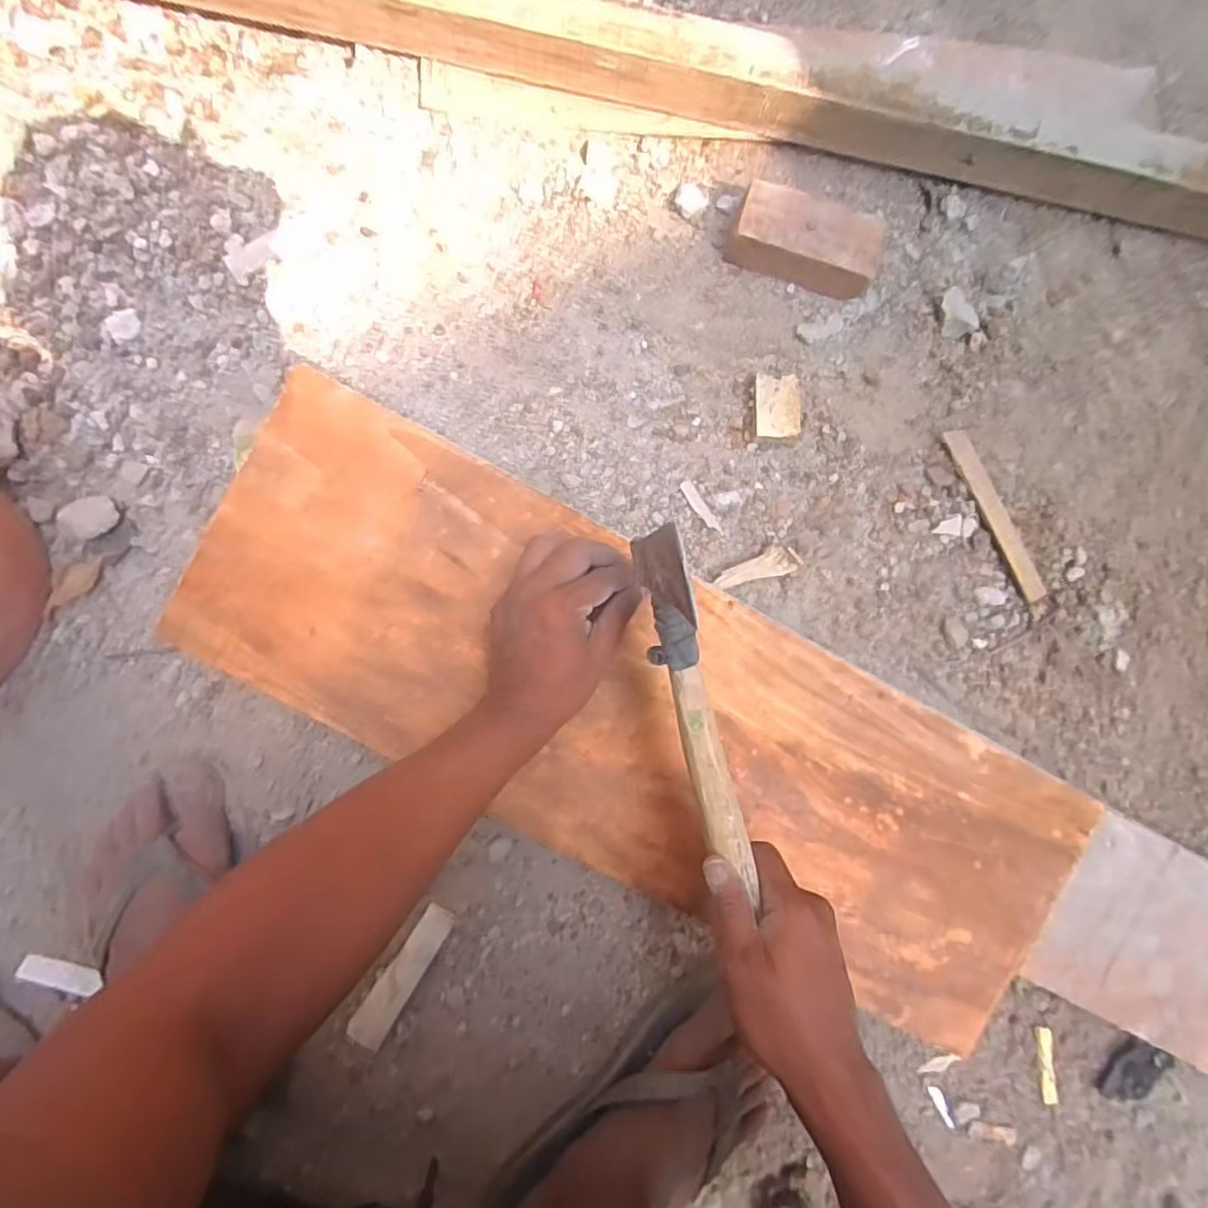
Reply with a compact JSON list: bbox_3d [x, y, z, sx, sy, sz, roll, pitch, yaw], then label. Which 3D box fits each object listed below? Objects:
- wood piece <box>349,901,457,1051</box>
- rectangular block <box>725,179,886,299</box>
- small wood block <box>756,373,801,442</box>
[{"bbox_3d":[-0.154,0.282,0.477,0.026,0.004,0.112,32,82,-3],"label":"wood piece"},{"bbox_3d":[0.175,-0.317,0.554,0.130,0.039,0.067,22,83,-4],"label":"rectangular block"},{"bbox_3d":[0.150,-0.171,0.550,0.040,0.021,0.057,-2,85,-7],"label":"small wood block"}]

